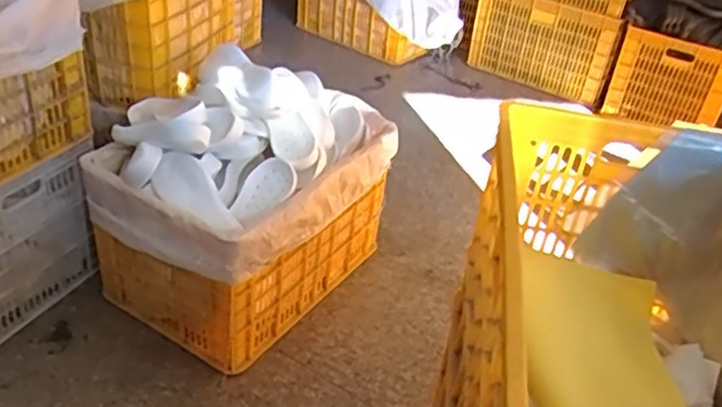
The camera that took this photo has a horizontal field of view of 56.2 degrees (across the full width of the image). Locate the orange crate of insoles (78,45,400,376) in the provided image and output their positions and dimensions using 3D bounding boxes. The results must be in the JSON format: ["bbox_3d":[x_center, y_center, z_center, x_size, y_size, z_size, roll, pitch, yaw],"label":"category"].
[{"bbox_3d":[-0.276,-0.027,1.688,0.462,0.578,0.641,24,37,24],"label":"orange crate of insoles"}]

